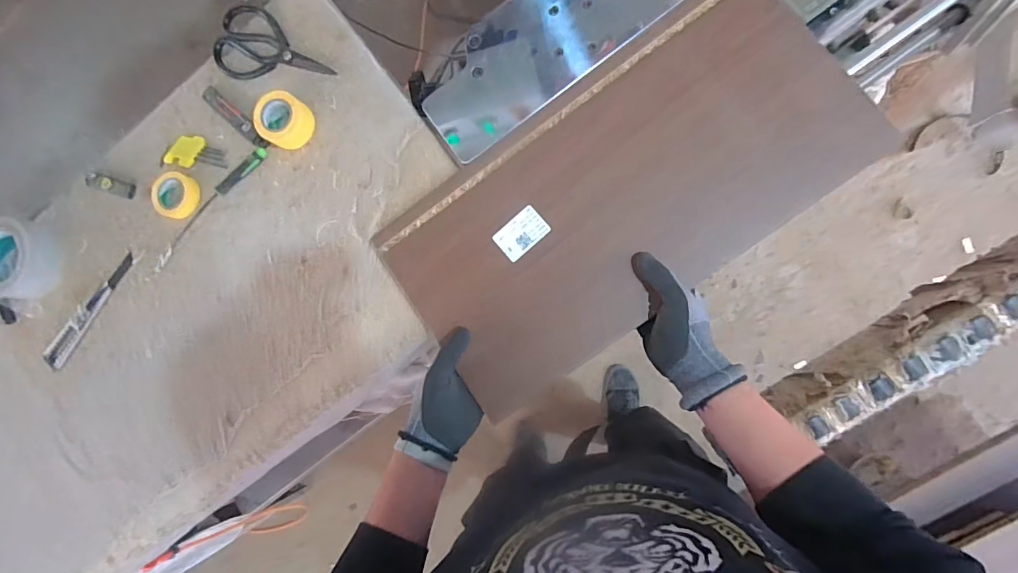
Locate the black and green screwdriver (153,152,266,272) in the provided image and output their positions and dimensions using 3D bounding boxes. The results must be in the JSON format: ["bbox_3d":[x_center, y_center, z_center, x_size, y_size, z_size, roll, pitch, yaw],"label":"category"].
[{"bbox_3d":[-0.420,-0.110,0.635,0.234,0.016,0.025,-43,82,4],"label":"black and green screwdriver"}]

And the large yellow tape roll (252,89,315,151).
[{"bbox_3d":[-0.300,-0.220,0.612,0.073,0.038,0.064,28,90,8],"label":"large yellow tape roll"}]

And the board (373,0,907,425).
[{"bbox_3d":[0.124,-0.107,0.533,0.530,0.021,0.272,-36,83,4],"label":"board"}]

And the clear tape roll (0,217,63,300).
[{"bbox_3d":[-0.731,-0.037,0.675,0.111,0.061,0.106,0,87,8],"label":"clear tape roll"}]

